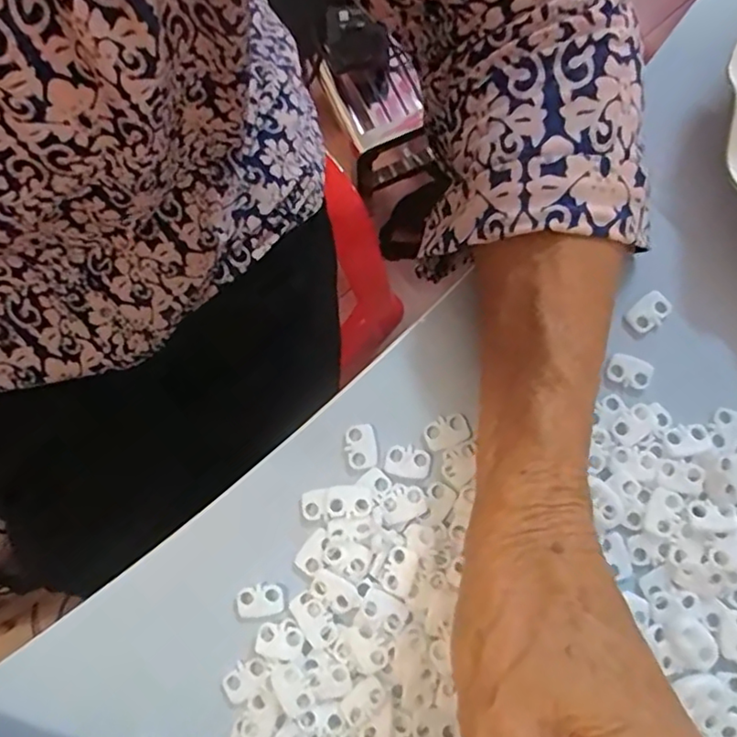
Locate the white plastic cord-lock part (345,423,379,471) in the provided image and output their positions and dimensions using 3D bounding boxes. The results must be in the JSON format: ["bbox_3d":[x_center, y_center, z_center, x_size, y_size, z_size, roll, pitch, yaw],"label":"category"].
[{"bbox_3d":[-0.003,0.032,0.251,0.013,0.004,0.018,-13,79,-2],"label":"white plastic cord-lock part"}]

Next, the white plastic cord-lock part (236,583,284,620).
[{"bbox_3d":[-0.043,0.092,0.242,0.019,0.004,0.012,-15,79,-2],"label":"white plastic cord-lock part"}]

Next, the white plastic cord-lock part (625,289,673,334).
[{"bbox_3d":[0.118,-0.024,0.257,0.019,0.004,0.013,-42,81,-7],"label":"white plastic cord-lock part"}]

